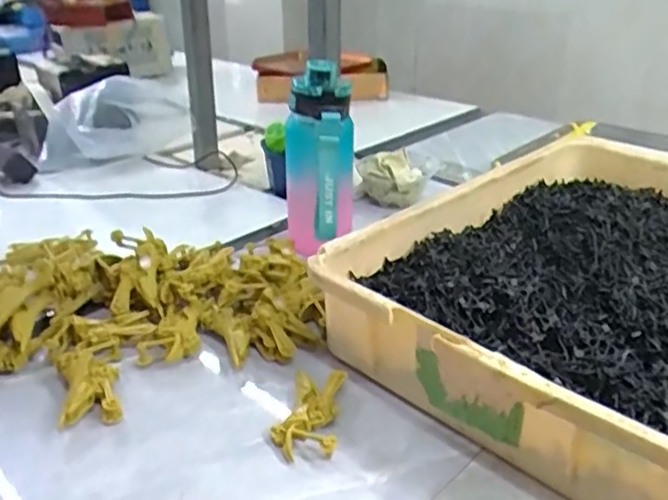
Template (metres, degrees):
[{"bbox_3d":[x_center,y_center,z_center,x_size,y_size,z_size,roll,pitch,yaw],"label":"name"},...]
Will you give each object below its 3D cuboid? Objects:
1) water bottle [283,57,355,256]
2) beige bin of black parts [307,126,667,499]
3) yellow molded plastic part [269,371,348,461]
[{"bbox_3d":[-0.017,-0.094,0.760,0.080,0.218,0.094,-2,28,-1],"label":"water bottle"},{"bbox_3d":[0.273,0.027,0.634,0.510,0.098,0.348,-25,36,-38],"label":"beige bin of black parts"},{"bbox_3d":[-0.020,0.131,0.527,0.050,0.016,0.089,2,28,5],"label":"yellow molded plastic part"}]

